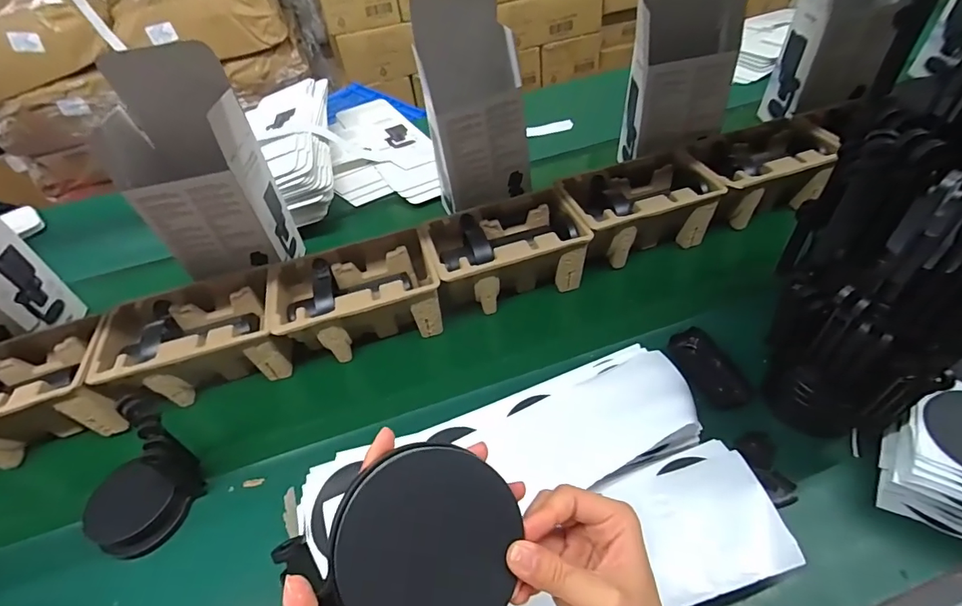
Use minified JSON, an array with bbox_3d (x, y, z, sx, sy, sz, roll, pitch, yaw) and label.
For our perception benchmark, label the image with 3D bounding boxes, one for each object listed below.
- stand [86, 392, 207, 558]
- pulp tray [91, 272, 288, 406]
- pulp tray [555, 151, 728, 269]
[{"bbox_3d":[-0.380,0.192,0.499,0.086,0.119,0.119,27,54,27],"label":"stand"},{"bbox_3d":[-0.387,0.052,0.649,0.226,0.100,0.133,-14,47,-9],"label":"pulp tray"},{"bbox_3d":[0.240,-0.150,0.742,0.225,0.099,0.146,-15,47,-10],"label":"pulp tray"}]

